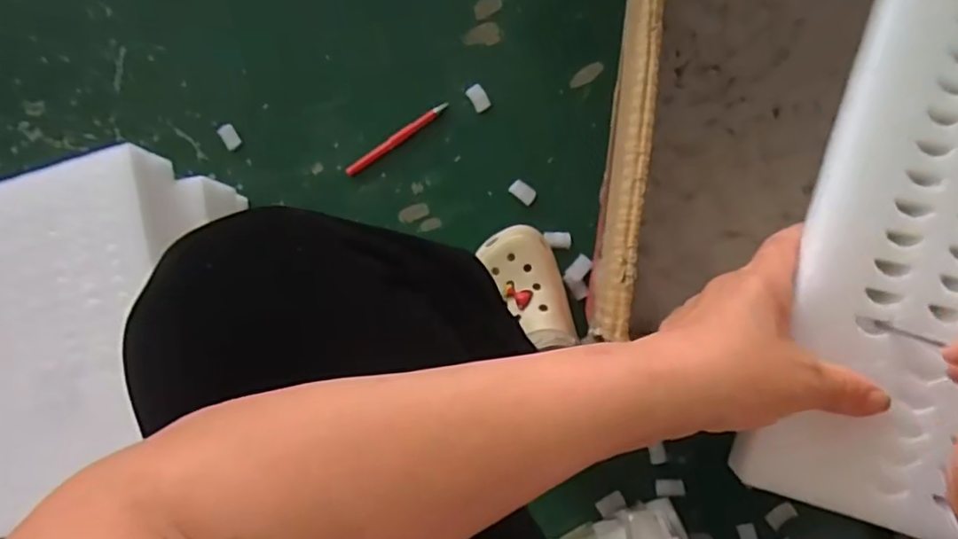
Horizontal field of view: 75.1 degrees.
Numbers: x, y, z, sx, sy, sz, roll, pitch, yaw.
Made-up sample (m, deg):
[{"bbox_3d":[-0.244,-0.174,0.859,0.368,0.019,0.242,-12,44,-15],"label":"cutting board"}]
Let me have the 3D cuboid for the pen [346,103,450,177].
[{"bbox_3d":[-0.094,-0.150,0.716,0.137,0.007,0.013,-33,85,6],"label":"pen"}]

